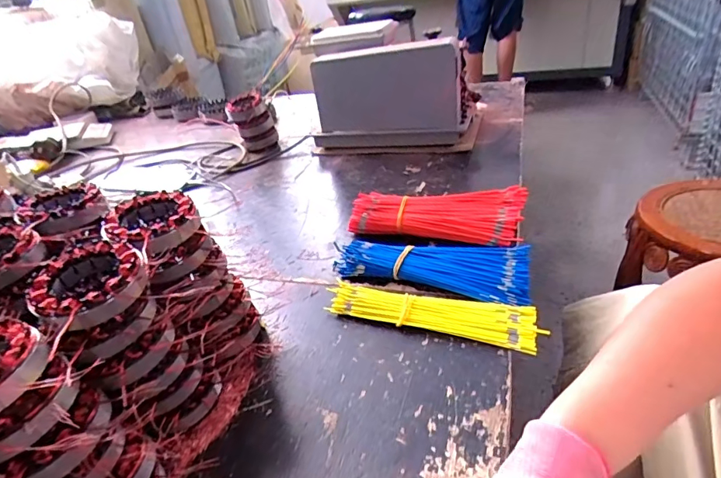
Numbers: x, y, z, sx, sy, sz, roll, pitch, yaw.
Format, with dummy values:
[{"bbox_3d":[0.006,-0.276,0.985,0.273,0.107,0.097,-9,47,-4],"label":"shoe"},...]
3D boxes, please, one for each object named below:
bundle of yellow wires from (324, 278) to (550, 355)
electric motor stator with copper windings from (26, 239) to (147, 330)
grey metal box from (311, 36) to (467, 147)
[{"bbox_3d":[0.079,0.085,0.549,0.246,0.025,0.061,7,35,24],"label":"bundle of yellow wires"},{"bbox_3d":[-0.226,0.041,0.393,0.083,0.034,0.091,-31,38,-31],"label":"electric motor stator with copper windings"},{"bbox_3d":[0.045,-0.289,0.935,0.300,0.189,0.067,1,33,16],"label":"grey metal box"}]

